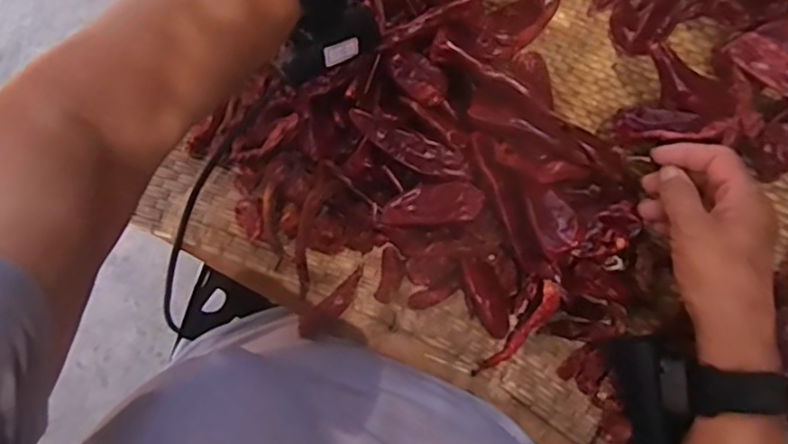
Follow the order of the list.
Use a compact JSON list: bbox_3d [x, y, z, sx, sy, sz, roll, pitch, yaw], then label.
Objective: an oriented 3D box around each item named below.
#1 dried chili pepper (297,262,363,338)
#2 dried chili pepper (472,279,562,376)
[{"bbox_3d":[-0.040,0.056,0.434,0.060,0.007,0.018,-40,76,-8],"label":"dried chili pepper"},{"bbox_3d":[0.085,0.075,0.432,0.018,0.013,0.081,43,81,13],"label":"dried chili pepper"}]

